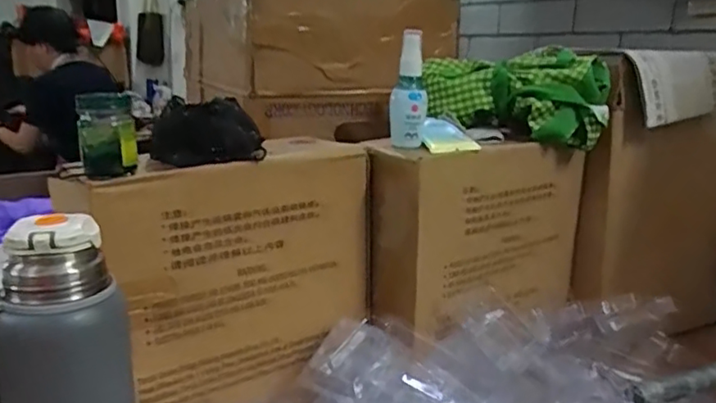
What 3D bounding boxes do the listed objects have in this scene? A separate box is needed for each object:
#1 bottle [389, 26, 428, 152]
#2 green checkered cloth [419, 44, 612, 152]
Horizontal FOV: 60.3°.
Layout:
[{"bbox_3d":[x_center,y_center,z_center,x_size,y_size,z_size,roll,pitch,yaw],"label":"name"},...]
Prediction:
[{"bbox_3d":[0.053,-0.115,0.640,0.036,0.118,0.032,3,14,8],"label":"bottle"},{"bbox_3d":[0.185,-0.125,0.731,0.204,0.094,0.090,10,16,32],"label":"green checkered cloth"}]

